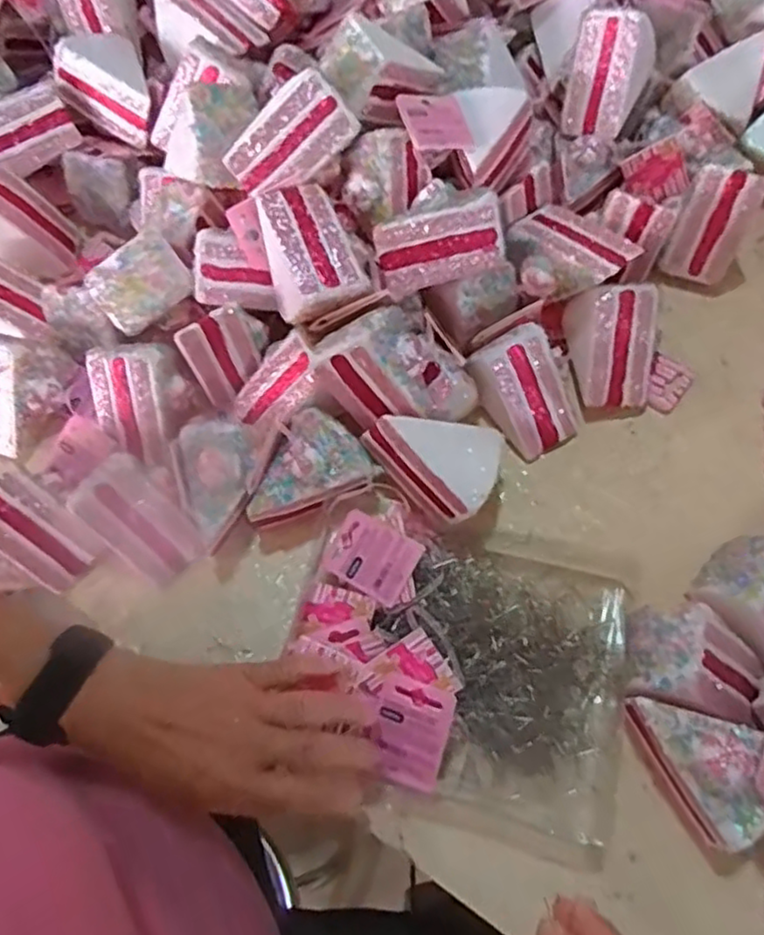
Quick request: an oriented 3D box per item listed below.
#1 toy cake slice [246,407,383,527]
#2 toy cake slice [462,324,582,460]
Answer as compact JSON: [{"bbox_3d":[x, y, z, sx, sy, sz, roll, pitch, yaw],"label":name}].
[{"bbox_3d":[-0.056,-0.004,0.480,0.089,0.048,0.059,-19,67,-6],"label":"toy cake slice"},{"bbox_3d":[0.106,-0.060,0.506,0.068,0.060,0.086,-30,68,-11],"label":"toy cake slice"}]

